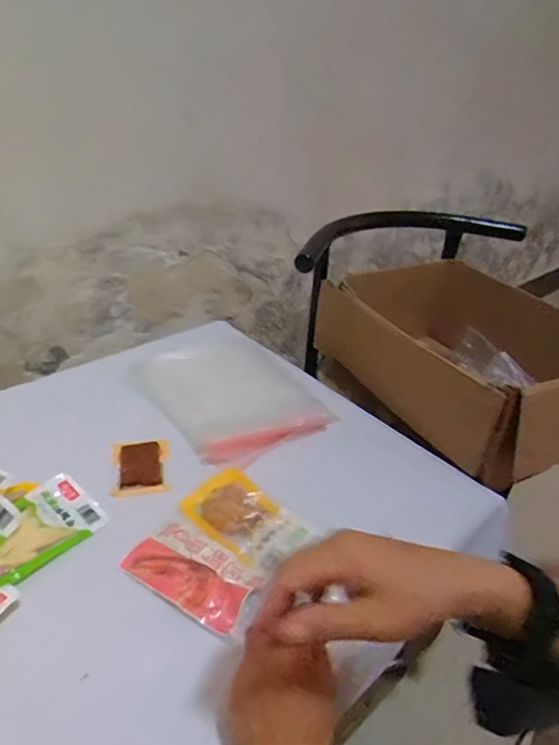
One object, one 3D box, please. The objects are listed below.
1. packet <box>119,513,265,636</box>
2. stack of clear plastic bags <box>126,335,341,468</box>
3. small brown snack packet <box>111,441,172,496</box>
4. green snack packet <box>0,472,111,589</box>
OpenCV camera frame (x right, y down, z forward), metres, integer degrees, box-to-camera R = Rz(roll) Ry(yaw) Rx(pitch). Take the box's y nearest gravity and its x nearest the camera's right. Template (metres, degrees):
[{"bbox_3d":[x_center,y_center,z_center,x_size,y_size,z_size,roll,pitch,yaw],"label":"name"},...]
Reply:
[{"bbox_3d":[-0.084,0.192,0.512,0.133,0.011,0.078,22,37,24],"label":"packet"},{"bbox_3d":[-0.076,0.020,0.755,0.211,0.024,0.280,-18,39,-30],"label":"stack of clear plastic bags"},{"bbox_3d":[-0.170,0.116,0.634,0.068,0.017,0.083,-4,34,-13],"label":"small brown snack packet"},{"bbox_3d":[-0.252,0.159,0.524,0.080,0.012,0.137,36,34,18],"label":"green snack packet"}]

